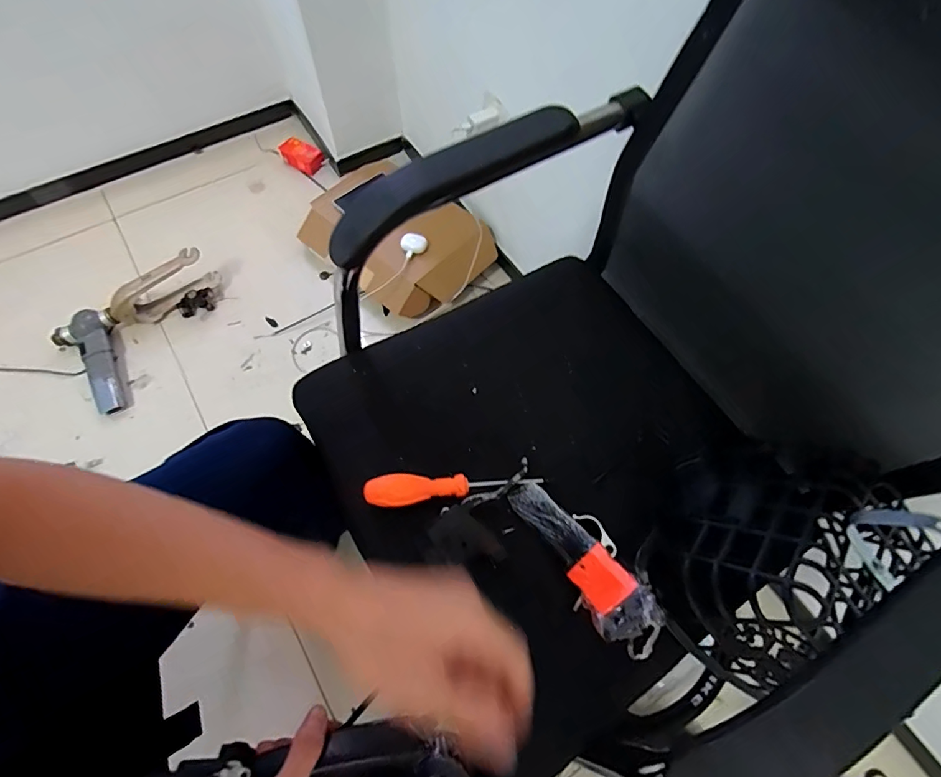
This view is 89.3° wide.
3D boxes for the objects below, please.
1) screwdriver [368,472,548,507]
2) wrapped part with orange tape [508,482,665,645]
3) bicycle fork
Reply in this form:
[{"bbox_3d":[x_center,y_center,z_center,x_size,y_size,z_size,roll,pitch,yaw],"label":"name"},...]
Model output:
[{"bbox_3d":[-0.018,0.101,0.510,0.183,0.026,0.032,-8,66,-7],"label":"screwdriver"},{"bbox_3d":[0.104,0.165,0.464,0.052,0.048,0.175,-33,59,-17],"label":"wrapped part with orange tape"},{"bbox_3d":[-0.719,-0.150,1.058,0.348,0.135,0.237,-39,73,-19],"label":"bicycle fork"}]

